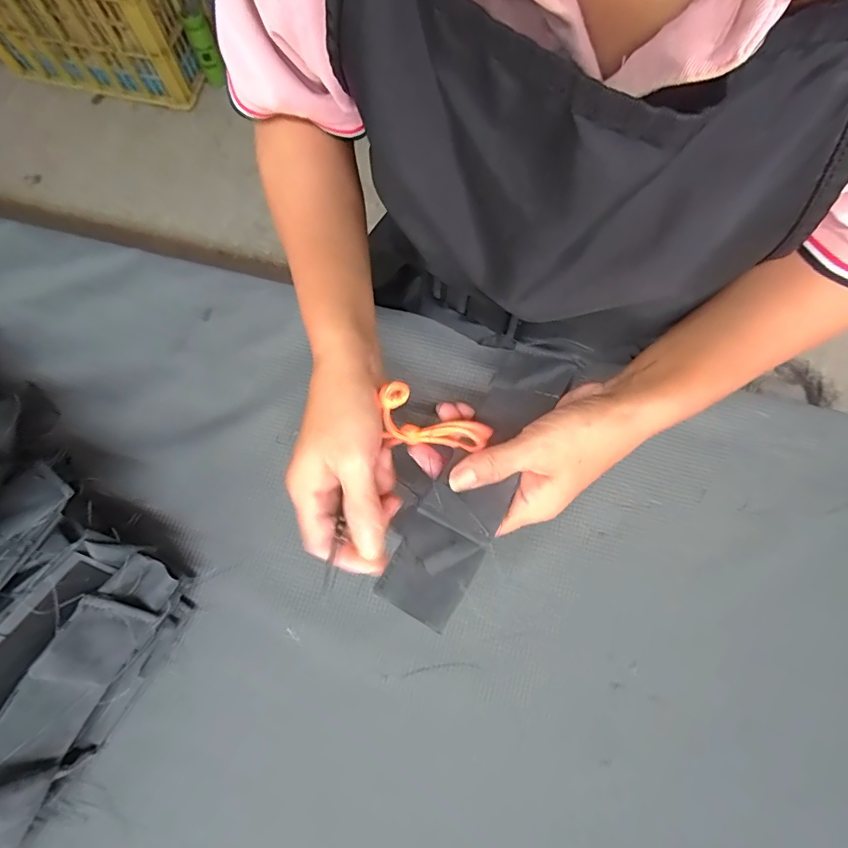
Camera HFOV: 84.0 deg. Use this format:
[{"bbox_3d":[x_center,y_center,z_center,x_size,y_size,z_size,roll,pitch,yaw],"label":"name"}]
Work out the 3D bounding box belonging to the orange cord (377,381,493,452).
[{"bbox_3d":[0.007,-0.003,0.280,0.066,0.034,0.028,7,73,3],"label":"orange cord"}]

